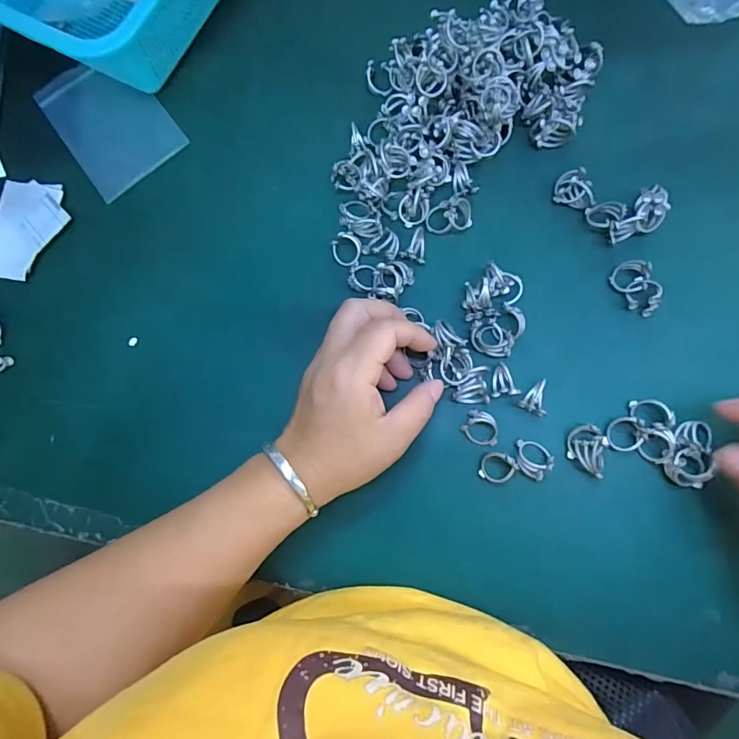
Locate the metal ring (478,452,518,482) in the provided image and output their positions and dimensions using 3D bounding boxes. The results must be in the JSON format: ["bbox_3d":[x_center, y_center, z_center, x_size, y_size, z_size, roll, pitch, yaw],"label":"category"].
[{"bbox_3d":[0.082,0.062,0.291,0.021,0.011,0.020,-1,81,7],"label":"metal ring"}]

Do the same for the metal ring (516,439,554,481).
[{"bbox_3d":[0.102,0.056,0.290,0.026,0.013,0.020,41,88,11],"label":"metal ring"}]

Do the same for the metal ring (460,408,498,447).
[{"bbox_3d":[0.073,0.038,0.295,0.025,0.012,0.020,30,86,11],"label":"metal ring"}]

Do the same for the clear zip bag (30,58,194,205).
[{"bbox_3d":[-0.206,-0.198,0.365,0.077,0.005,0.120,-38,80,-2],"label":"clear zip bag"}]

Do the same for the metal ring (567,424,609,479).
[{"bbox_3d":[0.136,0.050,0.289,0.023,0.012,0.031,8,82,8],"label":"metal ring"}]

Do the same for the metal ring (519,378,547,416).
[{"bbox_3d":[0.108,0.017,0.297,0.016,0.012,0.022,24,87,10],"label":"metal ring"}]

